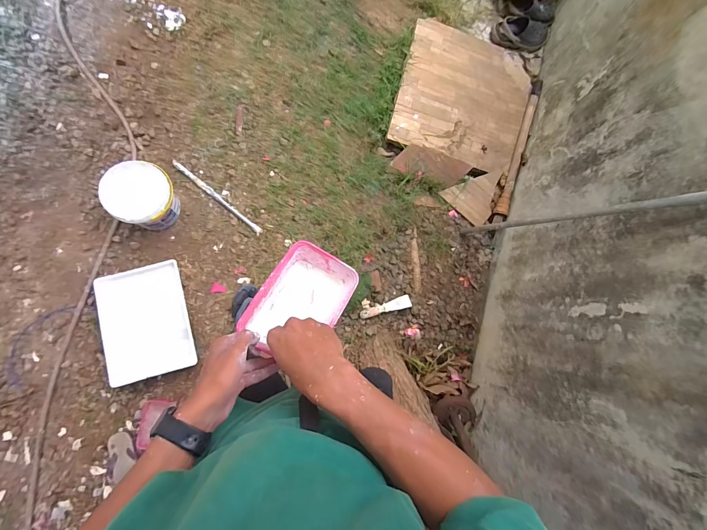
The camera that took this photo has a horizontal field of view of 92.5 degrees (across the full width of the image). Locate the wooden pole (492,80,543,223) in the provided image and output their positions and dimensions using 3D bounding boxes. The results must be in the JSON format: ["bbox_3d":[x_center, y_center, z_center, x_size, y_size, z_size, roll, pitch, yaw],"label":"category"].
[{"bbox_3d":[0.716,-0.498,1.454,0.045,0.040,0.669,18,83,-4],"label":"wooden pole"}]

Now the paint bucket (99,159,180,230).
[{"bbox_3d":[-0.735,-0.237,1.211,0.198,0.205,0.202,1,84,-6],"label":"paint bucket"}]

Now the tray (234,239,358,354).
[{"bbox_3d":[-0.079,0.058,0.519,0.120,0.061,0.173,31,66,2],"label":"tray"}]

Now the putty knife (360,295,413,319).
[{"bbox_3d":[0.129,0.166,1.339,0.210,0.022,0.049,-13,86,-7],"label":"putty knife"}]

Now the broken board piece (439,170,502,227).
[{"bbox_3d":[0.538,-0.320,1.466,0.214,0.022,0.242,41,82,-1],"label":"broken board piece"}]

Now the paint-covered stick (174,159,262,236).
[{"bbox_3d":[-0.532,-0.263,1.330,0.430,0.015,0.025,40,82,-1],"label":"paint-covered stick"}]

